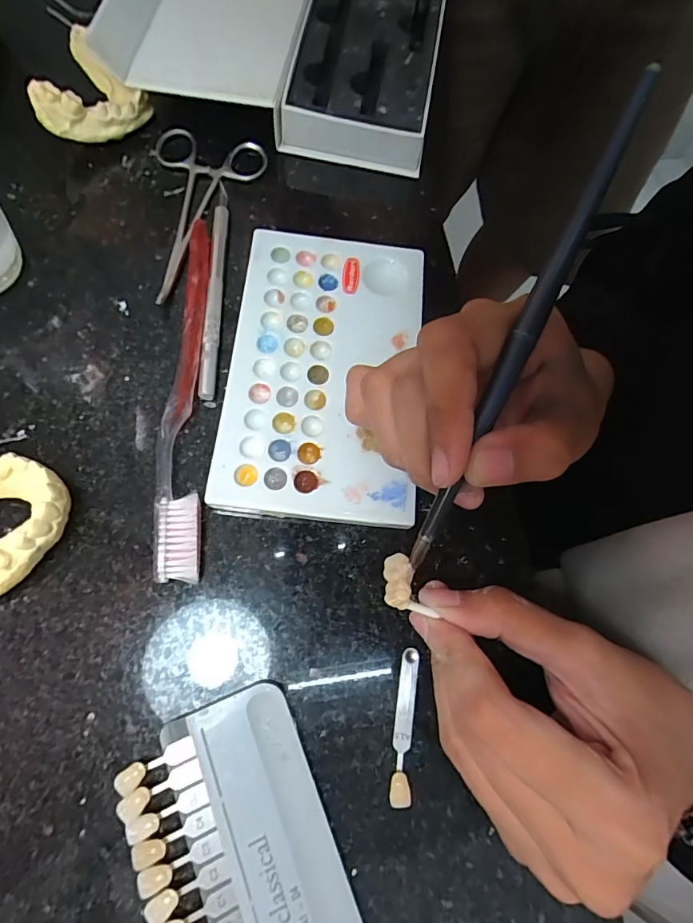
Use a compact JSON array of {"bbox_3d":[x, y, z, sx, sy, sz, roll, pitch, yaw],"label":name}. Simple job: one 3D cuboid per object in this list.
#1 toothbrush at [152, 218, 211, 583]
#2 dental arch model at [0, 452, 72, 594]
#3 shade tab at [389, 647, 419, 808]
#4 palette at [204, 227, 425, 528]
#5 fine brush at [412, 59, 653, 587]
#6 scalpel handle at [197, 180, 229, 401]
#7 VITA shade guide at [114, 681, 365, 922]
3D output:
[{"bbox_3d":[-0.079,-0.038,0.223,0.022,0.011,0.186,-2,71,-6],"label":"toothbrush"},{"bbox_3d":[-0.142,0.024,0.194,0.051,0.018,0.060,-16,73,-10],"label":"dental arch model"},{"bbox_3d":[0.024,0.107,0.189,0.008,0.007,0.056,9,71,-2],"label":"shade tab"},{"bbox_3d":[-0.011,-0.047,0.230,0.091,0.010,0.153,6,71,-4],"label":"palette"},{"bbox_3d":[0.052,-0.032,0.144,0.007,0.004,0.147,26,95,6],"label":"fine brush"},{"bbox_3d":[-0.069,-0.096,0.244,0.008,0.006,0.135,1,71,-5],"label":"scalpel handle"},{"bbox_3d":[-0.031,0.164,0.163,0.065,0.011,0.146,-20,74,-12],"label":"VITA shade guide"}]

